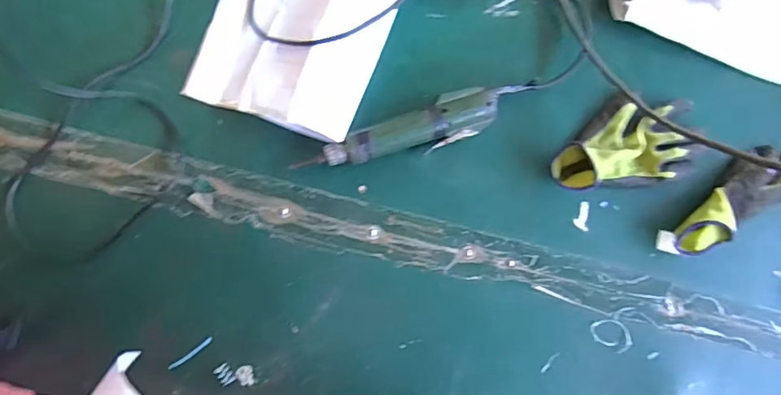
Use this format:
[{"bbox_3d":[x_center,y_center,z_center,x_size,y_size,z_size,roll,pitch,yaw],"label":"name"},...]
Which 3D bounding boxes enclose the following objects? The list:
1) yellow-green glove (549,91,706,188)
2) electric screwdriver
[{"bbox_3d":[0.286,-0.070,0.626,0.189,0.051,0.112,-6,84,0],"label":"yellow-green glove"},{"bbox_3d":[0.013,-0.071,0.623,0.239,0.037,0.051,-21,84,-2],"label":"electric screwdriver"}]

